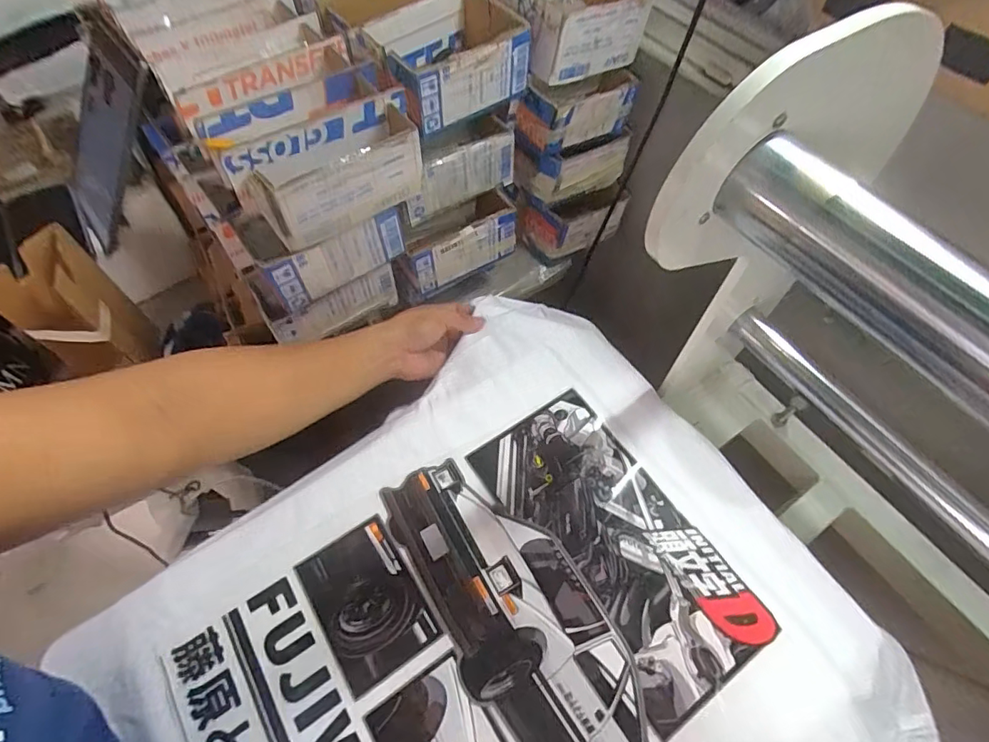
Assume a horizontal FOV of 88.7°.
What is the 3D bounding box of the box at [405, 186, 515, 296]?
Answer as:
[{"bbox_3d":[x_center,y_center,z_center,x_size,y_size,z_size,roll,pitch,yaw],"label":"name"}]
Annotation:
[{"bbox_3d":[-0.048,-0.175,0.678,0.174,0.093,0.061,-27,64,-16],"label":"box"}]

